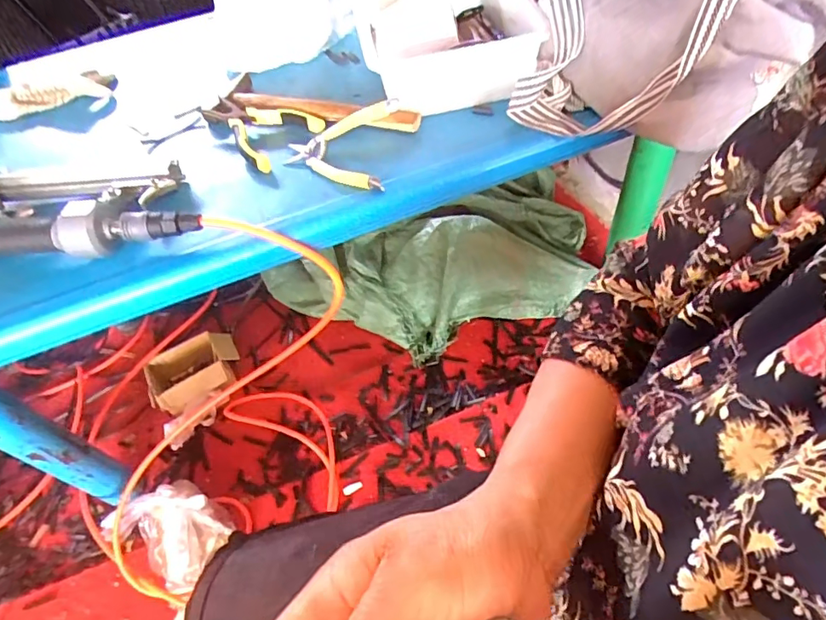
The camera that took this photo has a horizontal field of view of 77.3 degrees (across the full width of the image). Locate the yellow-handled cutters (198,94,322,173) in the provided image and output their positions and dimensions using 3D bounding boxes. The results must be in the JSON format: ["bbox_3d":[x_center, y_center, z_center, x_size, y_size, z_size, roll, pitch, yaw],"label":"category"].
[{"bbox_3d":[-0.185,-0.233,0.634,0.098,0.018,0.156,-38,60,-19],"label":"yellow-handled cutters"}]

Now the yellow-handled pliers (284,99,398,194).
[{"bbox_3d":[-0.085,-0.183,0.575,0.119,0.034,0.125,3,55,8],"label":"yellow-handled pliers"}]

